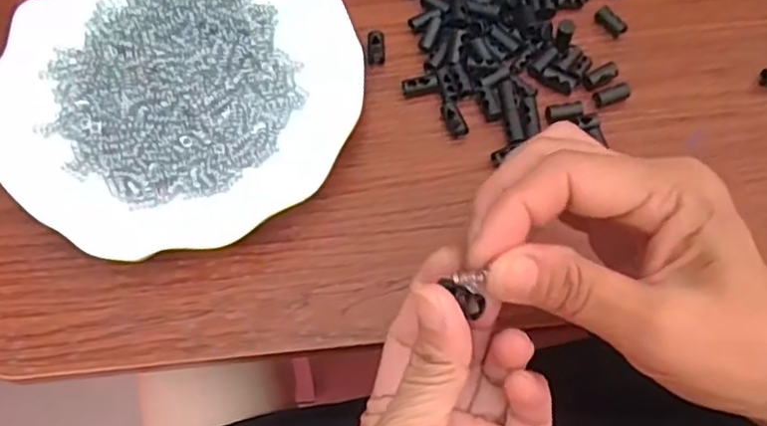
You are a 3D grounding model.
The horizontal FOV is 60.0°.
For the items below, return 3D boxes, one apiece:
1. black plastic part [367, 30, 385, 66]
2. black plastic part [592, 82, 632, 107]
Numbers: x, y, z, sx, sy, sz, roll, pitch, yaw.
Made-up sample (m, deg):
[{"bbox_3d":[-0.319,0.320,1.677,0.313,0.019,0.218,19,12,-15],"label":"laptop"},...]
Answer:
[{"bbox_3d":[-0.004,-0.092,0.371,0.010,0.010,0.019,-2,66,-1],"label":"black plastic part"},{"bbox_3d":[0.122,-0.063,0.358,0.021,0.008,0.009,-19,68,-8],"label":"black plastic part"}]

